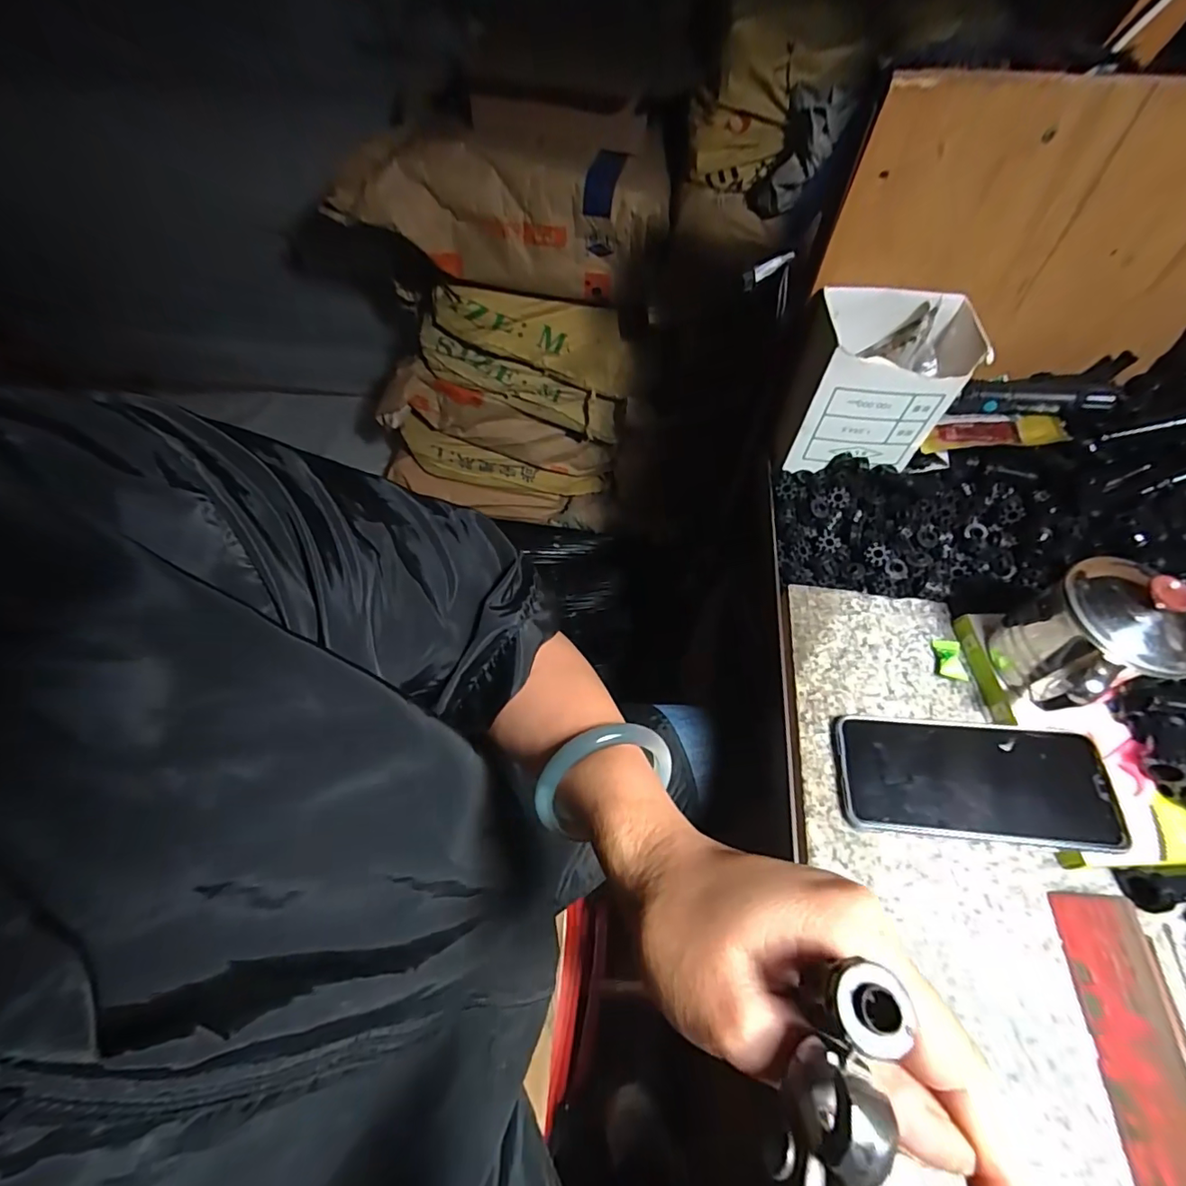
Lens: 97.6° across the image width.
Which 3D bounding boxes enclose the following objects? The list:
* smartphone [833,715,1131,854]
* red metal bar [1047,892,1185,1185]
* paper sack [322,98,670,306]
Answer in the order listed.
[{"bbox_3d":[0.246,0.122,0.340,0.155,0.007,0.074,1,56,10],"label":"smartphone"},{"bbox_3d":[0.282,0.275,0.246,0.034,0.024,0.228,6,58,4],"label":"red metal bar"},{"bbox_3d":[-0.134,-0.602,0.814,0.462,0.210,0.162,4,58,3],"label":"paper sack"}]

